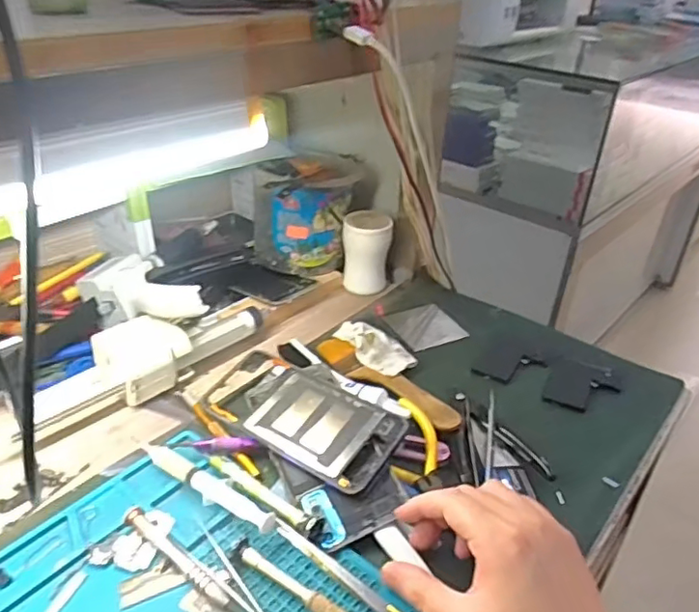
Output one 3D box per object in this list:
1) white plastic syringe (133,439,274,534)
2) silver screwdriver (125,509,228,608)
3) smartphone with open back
[{"bbox_3d":[-0.106,0.126,0.419,0.132,0.016,0.019,24,38,30],"label":"white plastic syringe"},{"bbox_3d":[-0.109,0.157,0.371,0.094,0.009,0.011,24,38,30],"label":"silver screwdriver"},{"bbox_3d":[-0.018,0.093,0.452,0.112,0.008,0.074,25,51,30],"label":"smartphone with open back"}]

